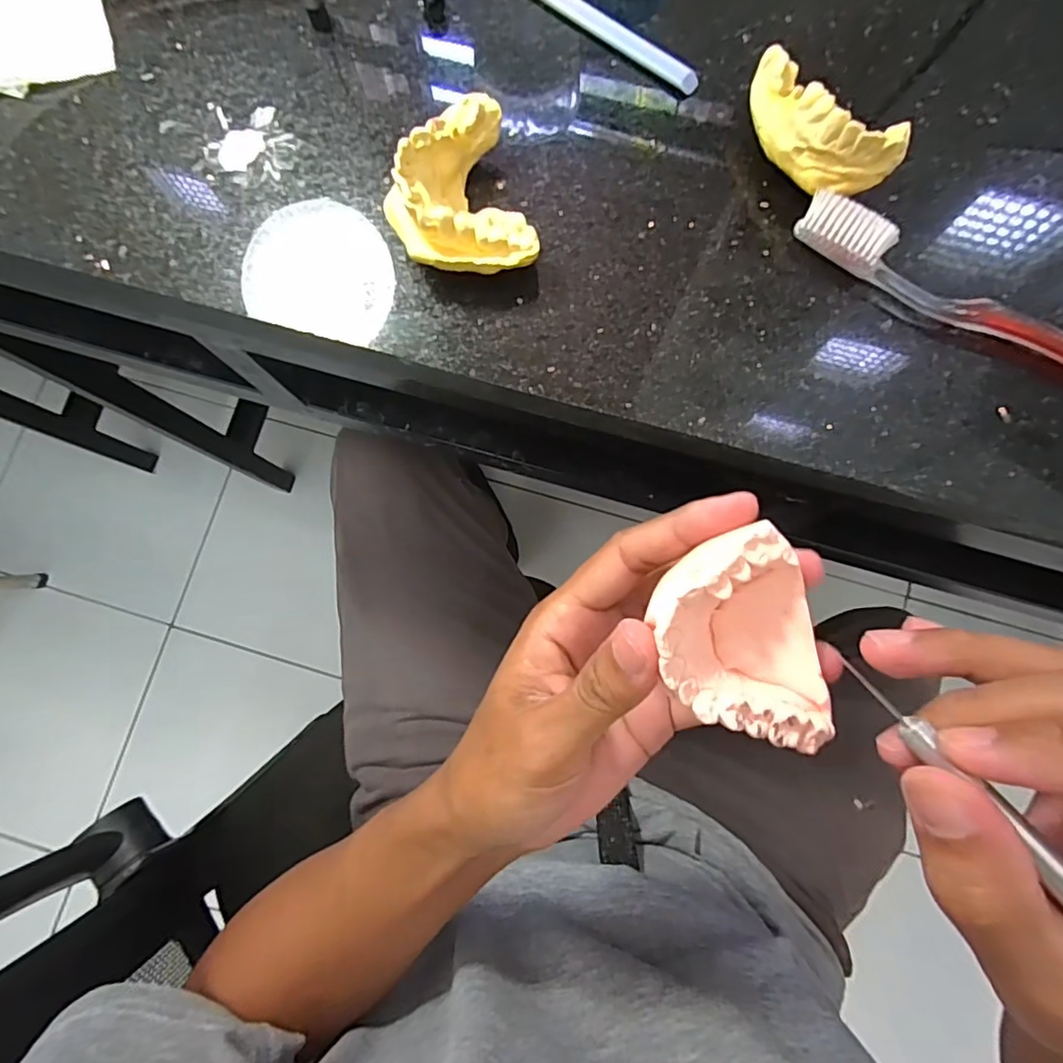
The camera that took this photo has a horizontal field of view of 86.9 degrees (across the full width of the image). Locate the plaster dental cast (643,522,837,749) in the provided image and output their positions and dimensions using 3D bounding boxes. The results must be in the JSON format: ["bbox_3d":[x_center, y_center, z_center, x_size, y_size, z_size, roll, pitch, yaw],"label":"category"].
[{"bbox_3d":[0.064,0.036,0.167,0.048,0.018,0.063,-25,81,-3],"label":"plaster dental cast"}]

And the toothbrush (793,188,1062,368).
[{"bbox_3d":[0.189,-0.081,0.221,0.183,0.016,0.017,32,83,6],"label":"toothbrush"}]

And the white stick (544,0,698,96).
[{"bbox_3d":[0.018,-0.239,0.255,0.139,0.005,0.011,40,84,7],"label":"white stick"}]

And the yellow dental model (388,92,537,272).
[{"bbox_3d":[-0.031,-0.134,0.226,0.052,0.032,0.067,-17,81,-1],"label":"yellow dental model"}]

